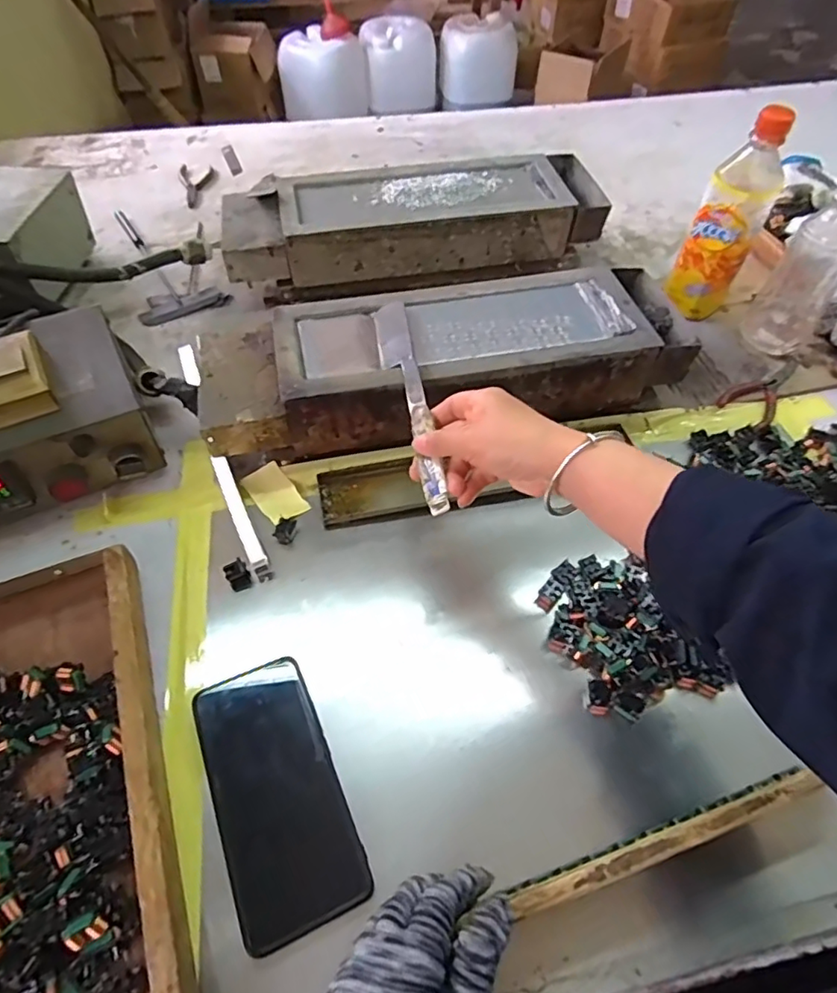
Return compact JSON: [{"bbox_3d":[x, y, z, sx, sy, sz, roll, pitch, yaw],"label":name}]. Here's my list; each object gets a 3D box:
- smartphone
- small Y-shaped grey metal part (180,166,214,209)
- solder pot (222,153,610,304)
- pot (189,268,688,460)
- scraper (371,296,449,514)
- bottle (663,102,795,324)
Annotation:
[{"bbox_3d":[-0.093,0.187,0.370,0.077,0.012,0.158,-20,59,-15],"label":"smartphone"},{"bbox_3d":[-0.327,-0.468,0.864,0.048,0.014,0.104,-15,58,-12],"label":"small Y-shaped grey metal part"},{"bbox_3d":[-0.005,-0.333,0.723,0.446,0.108,0.135,-9,57,-8],"label":"solder pot"},{"bbox_3d":[0.030,-0.128,0.559,0.454,0.097,0.147,-10,57,-8],"label":"pot"},{"bbox_3d":[-0.007,-0.085,0.473,0.029,0.014,0.240,-8,53,-7],"label":"scraper"},{"bbox_3d":[0.333,-0.291,0.619,0.064,0.220,0.065,30,60,17],"label":"bottle"}]

